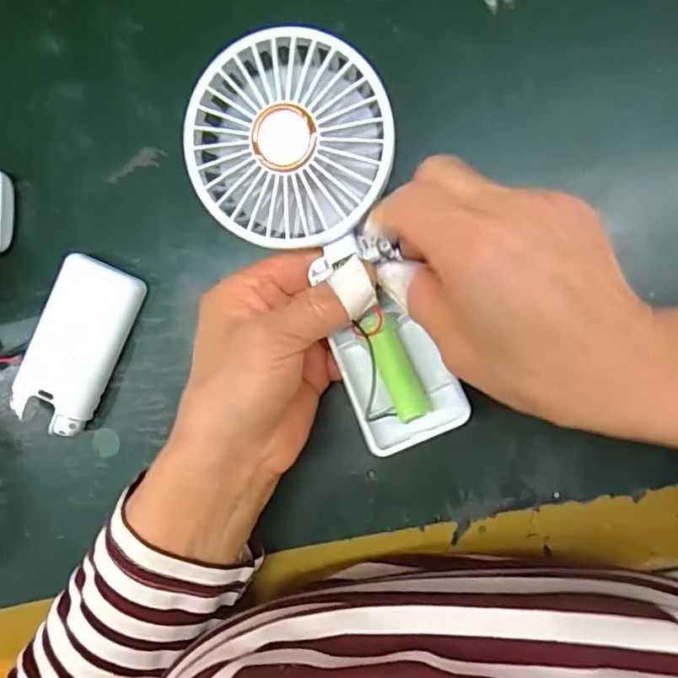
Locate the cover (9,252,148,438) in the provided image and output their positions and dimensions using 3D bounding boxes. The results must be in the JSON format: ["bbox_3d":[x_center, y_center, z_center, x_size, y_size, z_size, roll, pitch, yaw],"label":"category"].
[{"bbox_3d":[-0.139,0.003,0.302,0.042,0.022,0.089,26,98,7],"label":"cover"}]

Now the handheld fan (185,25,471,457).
[{"bbox_3d":[-0.002,-0.040,0.243,0.080,0.027,0.176,-22,95,10],"label":"handheld fan"}]

